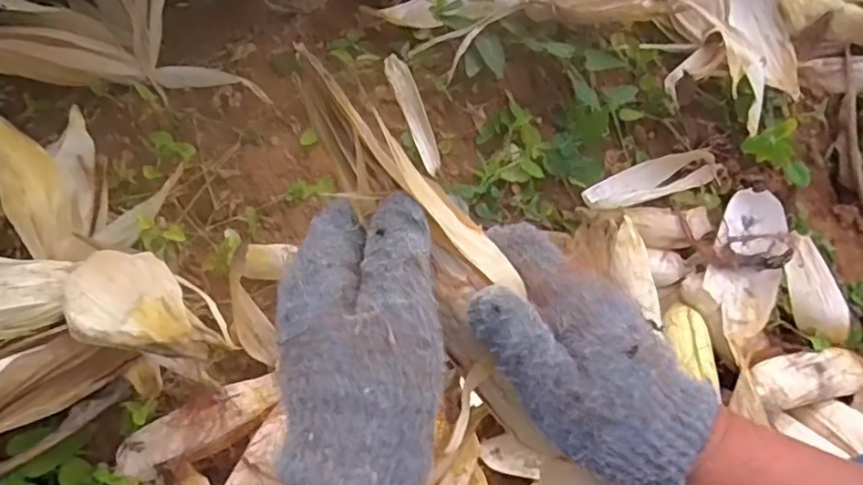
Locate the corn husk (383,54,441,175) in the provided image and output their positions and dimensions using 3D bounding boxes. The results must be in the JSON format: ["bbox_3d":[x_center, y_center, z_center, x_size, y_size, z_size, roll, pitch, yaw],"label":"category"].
[{"bbox_3d":[-0.024,-0.176,0.853,0.032,0.019,0.187,-18,68,-7],"label":"corn husk"}]

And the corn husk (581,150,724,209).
[{"bbox_3d":[0.281,-0.080,0.805,0.189,0.038,0.060,-22,69,-9],"label":"corn husk"}]

